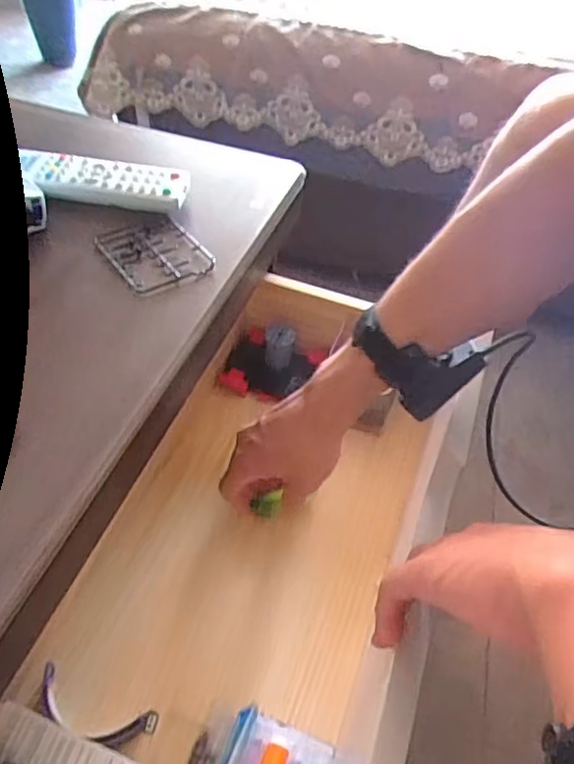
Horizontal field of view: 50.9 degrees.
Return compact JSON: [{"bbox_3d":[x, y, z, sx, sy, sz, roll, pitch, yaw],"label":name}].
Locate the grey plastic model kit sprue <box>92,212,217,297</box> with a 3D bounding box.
[{"bbox_3d":[-0.106,-0.105,0.484,0.071,0.004,0.083,-26,54,-26],"label":"grey plastic model kit sprue"}]

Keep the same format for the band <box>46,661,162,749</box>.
[{"bbox_3d":[-0.140,0.238,0.436,0.090,0.012,0.033,24,48,-2],"label":"band"}]

